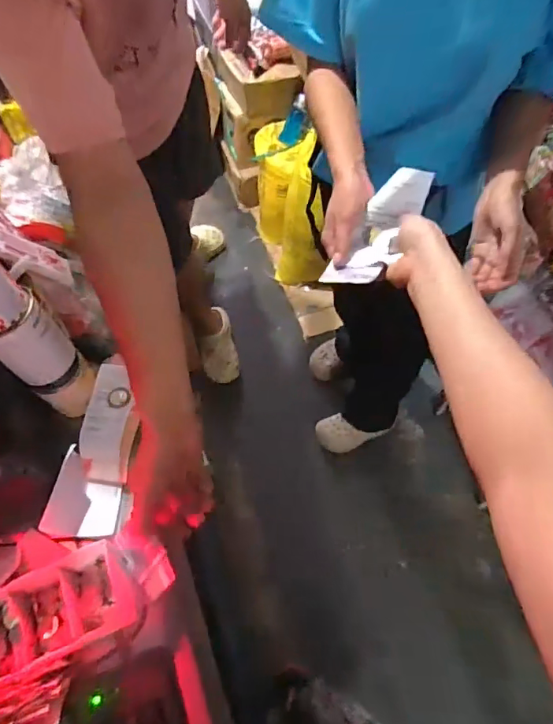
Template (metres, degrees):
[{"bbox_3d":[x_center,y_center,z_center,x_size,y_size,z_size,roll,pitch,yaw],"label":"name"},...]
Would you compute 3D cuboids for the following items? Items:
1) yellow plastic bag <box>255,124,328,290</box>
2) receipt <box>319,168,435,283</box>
[{"bbox_3d":[0.044,-0.588,1.773,0.229,0.421,0.560,-13,61,-5],"label":"yellow plastic bag"},{"bbox_3d":[0.123,-0.157,0.582,0.062,0.036,0.165,29,82,17],"label":"receipt"}]

